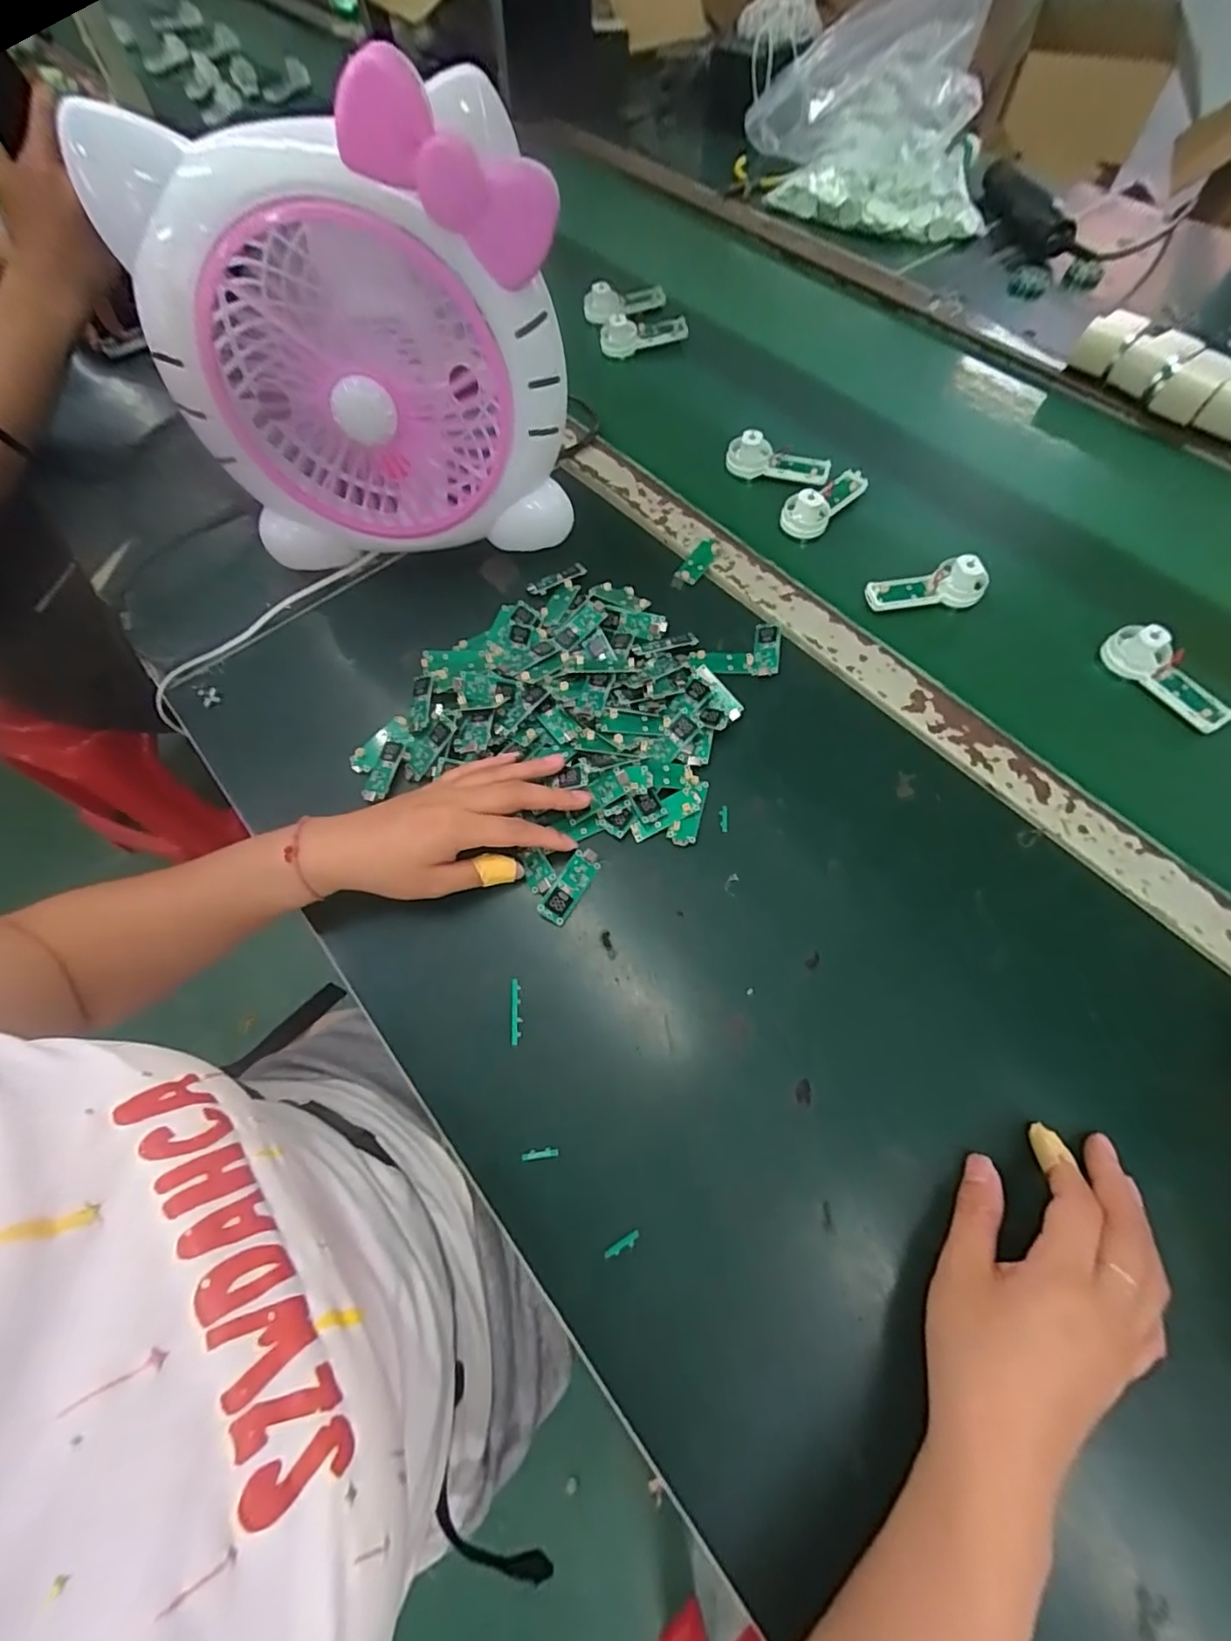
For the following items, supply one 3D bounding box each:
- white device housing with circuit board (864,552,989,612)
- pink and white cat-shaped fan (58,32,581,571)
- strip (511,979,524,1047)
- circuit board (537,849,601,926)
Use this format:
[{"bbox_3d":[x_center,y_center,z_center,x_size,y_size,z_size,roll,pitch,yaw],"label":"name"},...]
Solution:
[{"bbox_3d":[0.248,-0.189,0.468,0.093,0.027,0.028,-5,66,0],"label":"white device housing with circuit board"},{"bbox_3d":[-0.169,-0.318,0.408,0.252,0.252,0.125,-9,66,-2],"label":"pink and white cat-shaped fan"},{"bbox_3d":[-0.059,0.113,0.349,0.006,0.004,0.038,-4,66,-1],"label":"strip"},{"bbox_3d":[-0.028,0.041,0.378,0.018,0.004,0.051,36,69,-4],"label":"circuit board"}]

